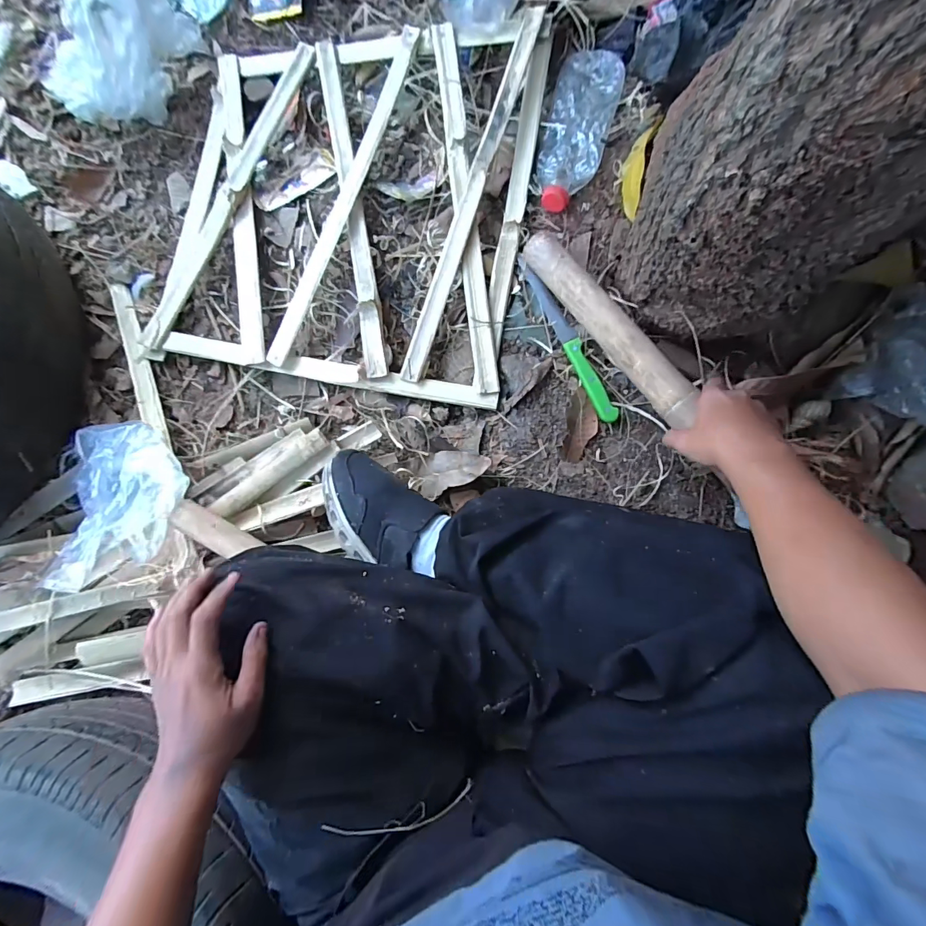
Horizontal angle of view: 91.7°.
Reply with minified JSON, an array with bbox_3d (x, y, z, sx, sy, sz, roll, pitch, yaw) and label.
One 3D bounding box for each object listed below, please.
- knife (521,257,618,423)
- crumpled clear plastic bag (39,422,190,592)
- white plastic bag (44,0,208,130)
[{"bbox_3d":[0.139,-0.162,0.584,0.024,0.014,0.237,-26,80,2],"label":"knife"},{"bbox_3d":[-0.424,0.053,0.547,0.143,0.039,0.207,14,84,8],"label":"crumpled clear plastic bag"},{"bbox_3d":[-0.509,-0.611,0.651,0.142,0.130,0.226,44,88,10],"label":"white plastic bag"}]

